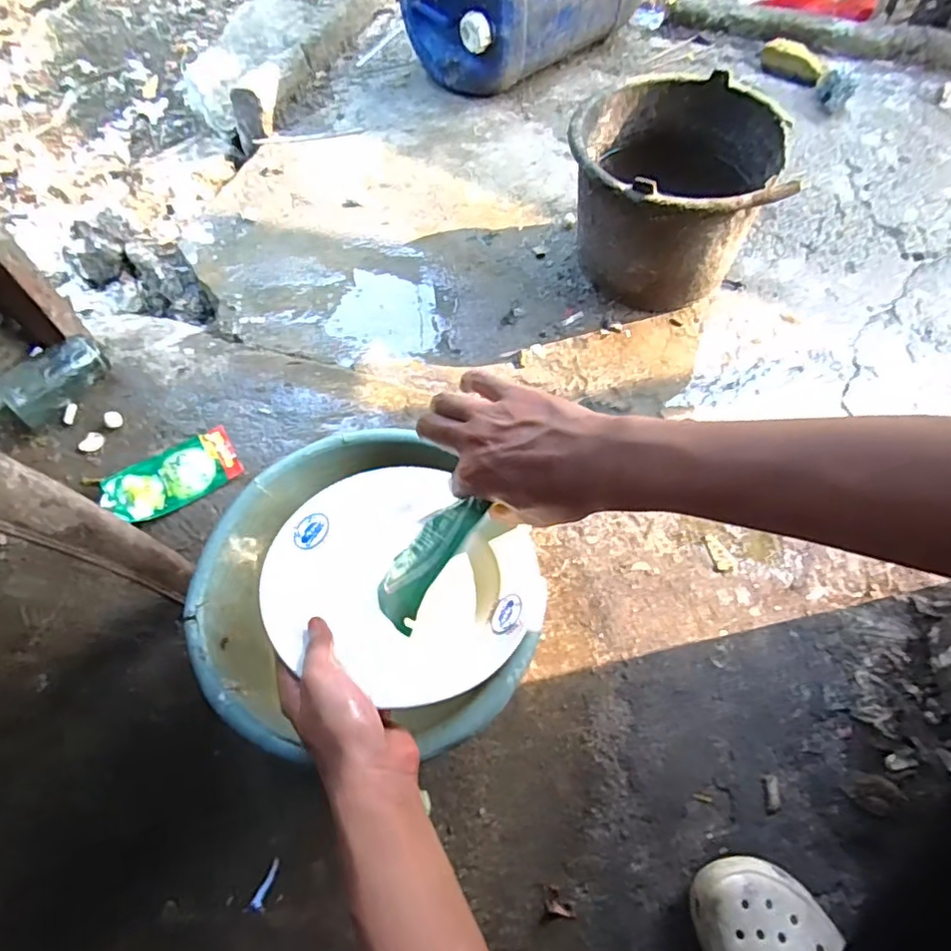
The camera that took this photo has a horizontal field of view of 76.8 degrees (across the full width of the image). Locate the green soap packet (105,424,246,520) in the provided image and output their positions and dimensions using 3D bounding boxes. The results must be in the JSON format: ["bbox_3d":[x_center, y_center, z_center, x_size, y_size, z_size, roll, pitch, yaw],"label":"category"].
[{"bbox_3d":[-0.374,0.001,0.743,0.155,0.014,0.088,-32,59,-18],"label":"green soap packet"}]

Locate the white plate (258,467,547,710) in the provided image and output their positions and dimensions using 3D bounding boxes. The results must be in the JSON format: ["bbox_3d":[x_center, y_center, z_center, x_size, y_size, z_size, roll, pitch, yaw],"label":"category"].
[{"bbox_3d":[-0.059,0.080,0.470,0.202,0.042,0.184,-2,55,2],"label":"white plate"}]

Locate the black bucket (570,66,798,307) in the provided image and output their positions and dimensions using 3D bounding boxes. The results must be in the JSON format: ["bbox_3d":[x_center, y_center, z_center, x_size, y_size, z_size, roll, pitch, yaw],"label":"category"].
[{"bbox_3d":[0.280,-0.397,0.892,0.267,0.225,0.295,13,60,9],"label":"black bucket"}]

